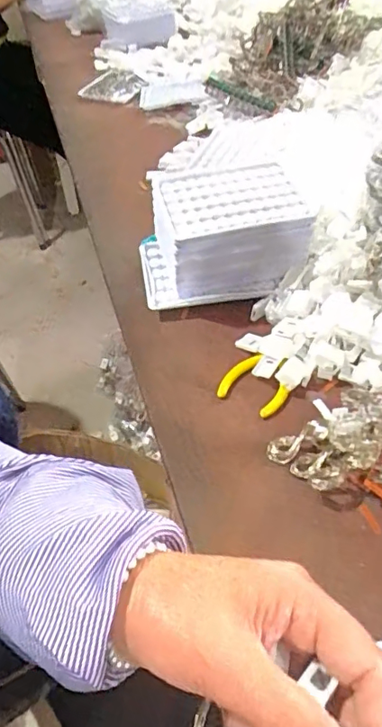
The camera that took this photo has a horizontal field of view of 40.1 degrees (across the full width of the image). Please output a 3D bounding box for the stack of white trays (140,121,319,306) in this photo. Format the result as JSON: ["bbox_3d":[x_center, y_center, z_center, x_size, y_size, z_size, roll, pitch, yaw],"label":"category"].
[{"bbox_3d":[0.028,-0.119,0.499,0.151,0.097,0.101,-8,47,-3],"label":"stack of white trays"}]

